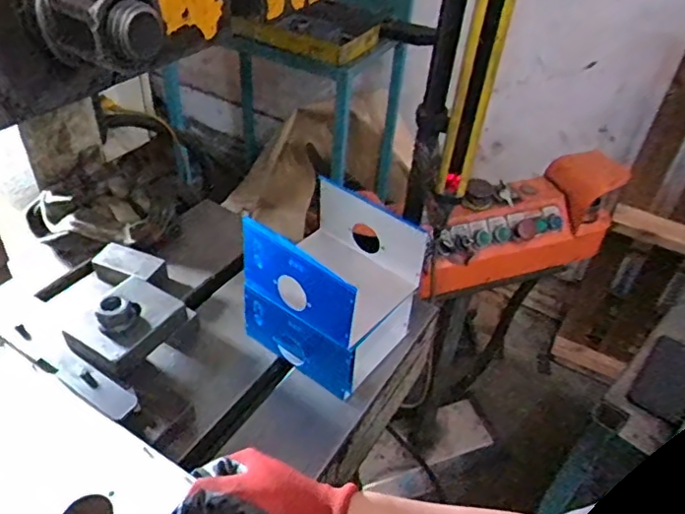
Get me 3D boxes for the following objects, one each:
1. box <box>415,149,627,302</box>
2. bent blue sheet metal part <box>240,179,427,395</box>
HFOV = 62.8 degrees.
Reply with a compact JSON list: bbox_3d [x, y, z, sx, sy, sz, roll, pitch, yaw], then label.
[{"bbox_3d":[0.352,-0.051,1.088,0.492,0.172,0.143,-19,45,-25],"label":"box"},{"bbox_3d":[-0.012,0.030,0.618,0.149,0.161,0.132,28,46,26],"label":"bent blue sheet metal part"}]

